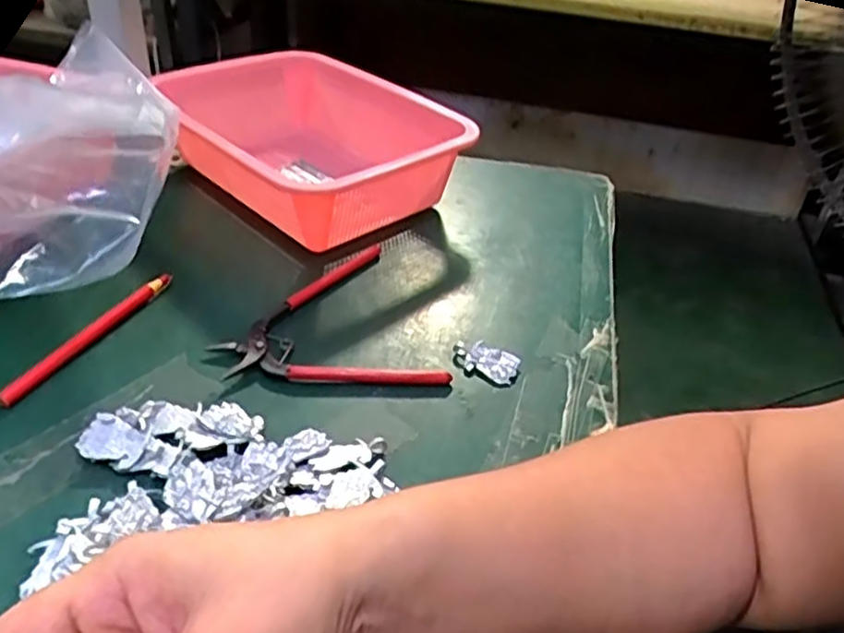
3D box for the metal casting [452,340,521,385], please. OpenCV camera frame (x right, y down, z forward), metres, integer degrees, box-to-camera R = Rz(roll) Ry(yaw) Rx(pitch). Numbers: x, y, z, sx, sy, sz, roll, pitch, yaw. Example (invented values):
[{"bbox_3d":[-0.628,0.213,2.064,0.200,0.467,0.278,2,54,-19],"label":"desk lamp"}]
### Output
[{"bbox_3d":[0.041,0.027,0.449,0.043,0.008,0.024,23,42,23],"label":"metal casting"}]

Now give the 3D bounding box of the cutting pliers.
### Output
[{"bbox_3d":[-0.060,-0.006,0.480,0.146,0.010,0.146,1,38,-3],"label":"cutting pliers"}]

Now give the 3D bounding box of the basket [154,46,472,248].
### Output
[{"bbox_3d":[-0.110,-0.153,0.608,0.189,0.080,0.267,-26,46,-33],"label":"basket"}]

